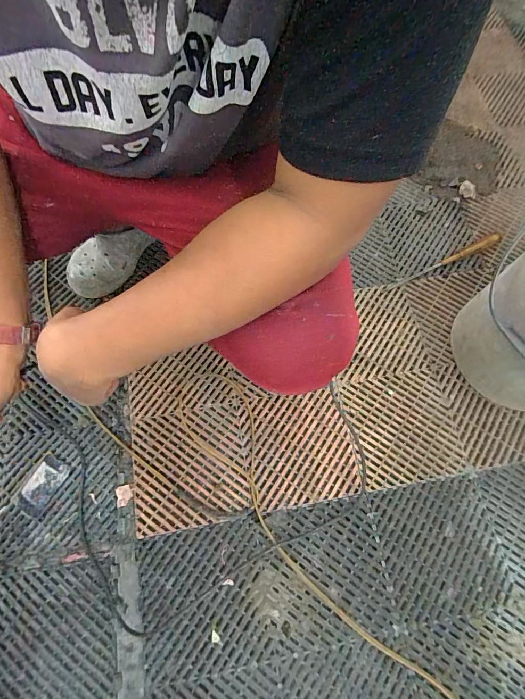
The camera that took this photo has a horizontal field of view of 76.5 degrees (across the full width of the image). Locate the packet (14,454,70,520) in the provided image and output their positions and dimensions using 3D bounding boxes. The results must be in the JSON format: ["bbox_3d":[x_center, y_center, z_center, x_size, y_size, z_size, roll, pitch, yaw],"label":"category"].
[{"bbox_3d":[-0.389,0.240,0.586,0.056,0.015,0.095,25,72,9],"label":"packet"}]

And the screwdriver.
[{"bbox_3d":[0.399,-0.193,0.738,0.289,0.019,0.020,-24,71,-9],"label":"screwdriver"}]

